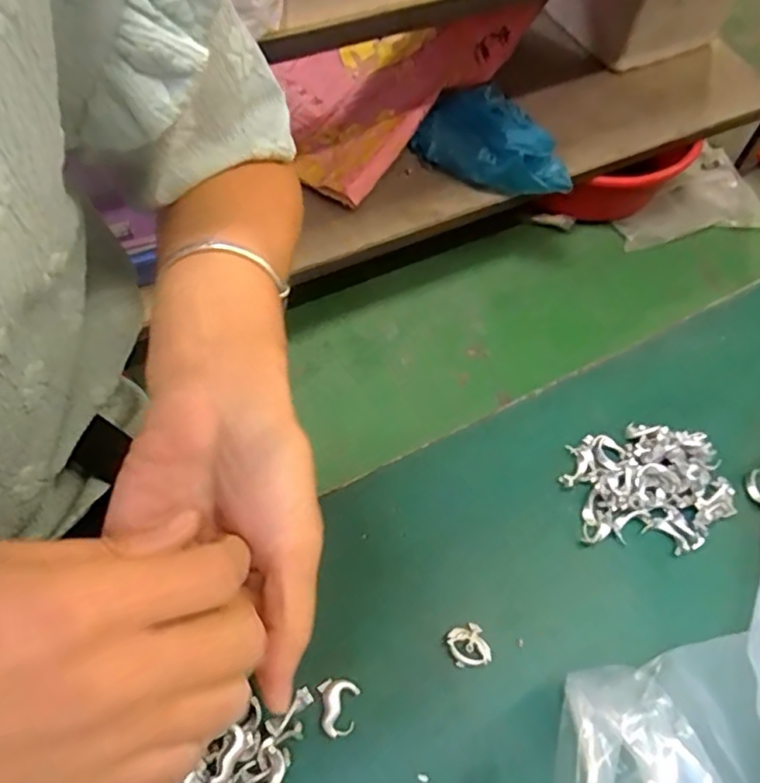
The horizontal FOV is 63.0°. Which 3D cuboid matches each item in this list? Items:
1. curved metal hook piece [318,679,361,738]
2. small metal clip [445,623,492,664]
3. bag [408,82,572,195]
[{"bbox_3d":[-0.016,0.124,0.245,0.015,0.004,0.020,-9,61,-8],"label":"curved metal hook piece"},{"bbox_3d":[0.037,0.106,0.258,0.015,0.004,0.016,-19,62,-13],"label":"small metal clip"},{"bbox_3d":[0.196,-0.420,1.087,0.288,0.138,0.100,36,65,17],"label":"bag"}]

